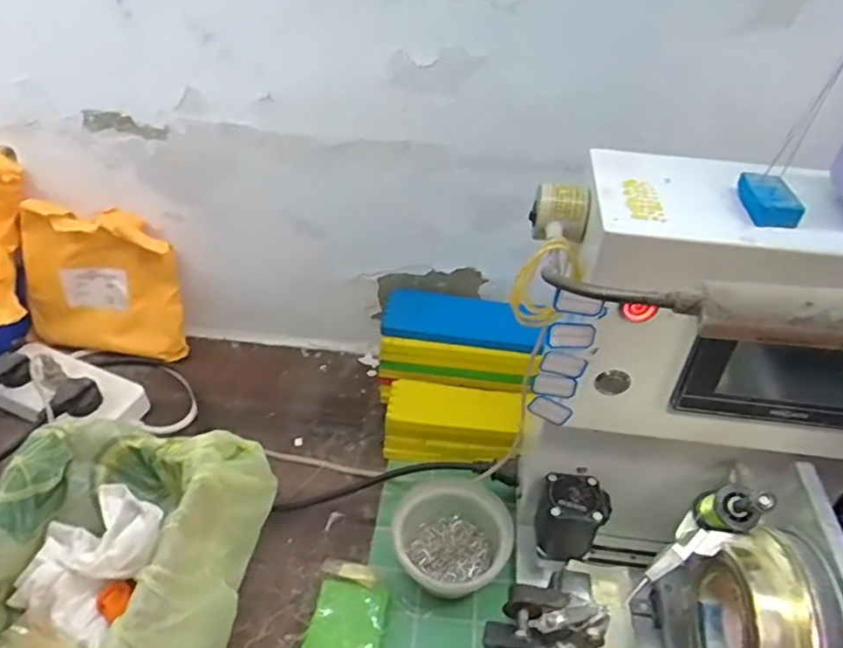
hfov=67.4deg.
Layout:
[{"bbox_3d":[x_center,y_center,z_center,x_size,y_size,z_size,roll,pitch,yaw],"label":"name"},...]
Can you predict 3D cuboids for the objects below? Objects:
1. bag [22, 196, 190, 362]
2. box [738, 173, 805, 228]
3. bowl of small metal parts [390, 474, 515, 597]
[{"bbox_3d":[-0.347,-0.042,0.690,0.168,0.163,0.059,8,40,5],"label":"bag"},{"bbox_3d":[0.187,-0.067,0.339,0.021,0.014,0.040,6,40,3],"label":"box"},{"bbox_3d":[0.025,0.185,0.533,0.095,0.059,0.089,2,40,-2],"label":"bowl of small metal parts"}]

